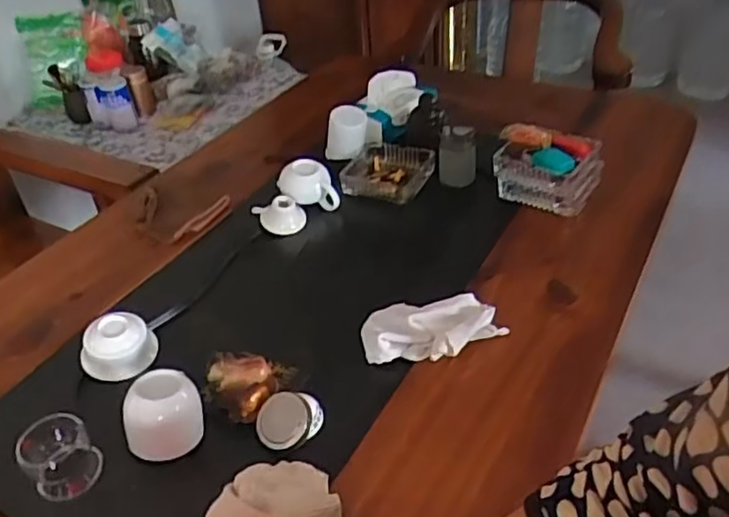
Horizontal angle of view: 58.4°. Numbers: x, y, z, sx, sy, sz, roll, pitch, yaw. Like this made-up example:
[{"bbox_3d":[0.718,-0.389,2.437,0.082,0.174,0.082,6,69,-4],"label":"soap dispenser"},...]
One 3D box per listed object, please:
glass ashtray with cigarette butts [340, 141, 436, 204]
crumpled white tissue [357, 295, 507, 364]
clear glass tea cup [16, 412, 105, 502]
[{"bbox_3d":[0.037,-0.134,1.043,0.128,0.040,0.126,14,41,23],"label":"glass ashtray with cigarette butts"},{"bbox_3d":[0.078,0.079,0.740,0.163,0.041,0.076,-2,37,3],"label":"crumpled white tissue"},{"bbox_3d":[-0.296,0.188,0.633,0.060,0.054,0.059,-3,37,2],"label":"clear glass tea cup"}]

